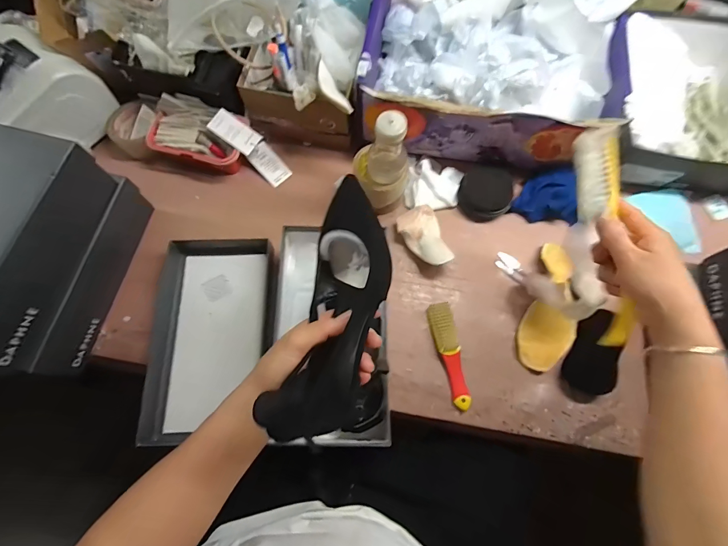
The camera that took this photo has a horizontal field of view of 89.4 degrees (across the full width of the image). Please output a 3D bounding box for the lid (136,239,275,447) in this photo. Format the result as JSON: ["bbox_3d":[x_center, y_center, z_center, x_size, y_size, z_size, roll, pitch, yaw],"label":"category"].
[{"bbox_3d":[-0.235,0.093,0.575,0.171,0.052,0.314,-2,72,0],"label":"lid"}]

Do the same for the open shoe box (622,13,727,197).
[{"bbox_3d":[0.564,-0.303,0.648,0.264,0.090,0.323,12,73,4],"label":"open shoe box"}]

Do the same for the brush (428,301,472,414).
[{"bbox_3d":[0.132,0.125,0.562,0.034,0.027,0.157,-11,73,-3],"label":"brush"}]

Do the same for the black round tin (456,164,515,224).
[{"bbox_3d":[0.212,-0.142,0.638,0.087,0.033,0.106,21,74,7],"label":"black round tin"}]

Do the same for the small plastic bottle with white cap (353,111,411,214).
[{"bbox_3d":[0.027,-0.168,0.565,0.085,0.182,0.077,9,73,3],"label":"small plastic bottle with white cap"}]

